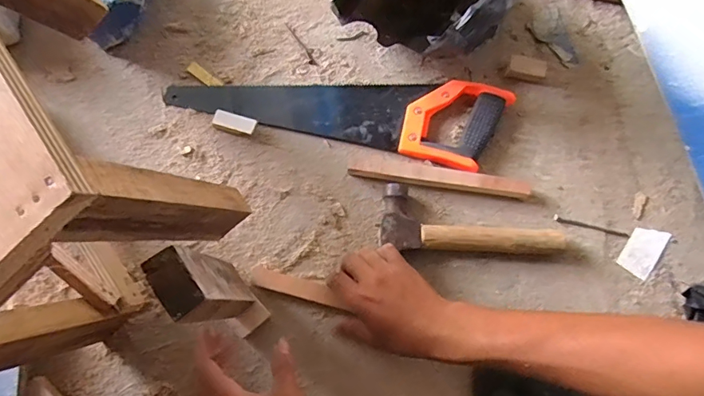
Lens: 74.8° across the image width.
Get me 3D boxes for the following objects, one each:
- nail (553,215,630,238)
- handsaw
[{"bbox_3d":[0.294,0.034,0.565,0.096,0.006,0.007,13,73,2],"label":"nail"},{"bbox_3d":[-0.018,-0.123,0.592,0.417,0.025,0.116,11,73,1],"label":"handsaw"}]

